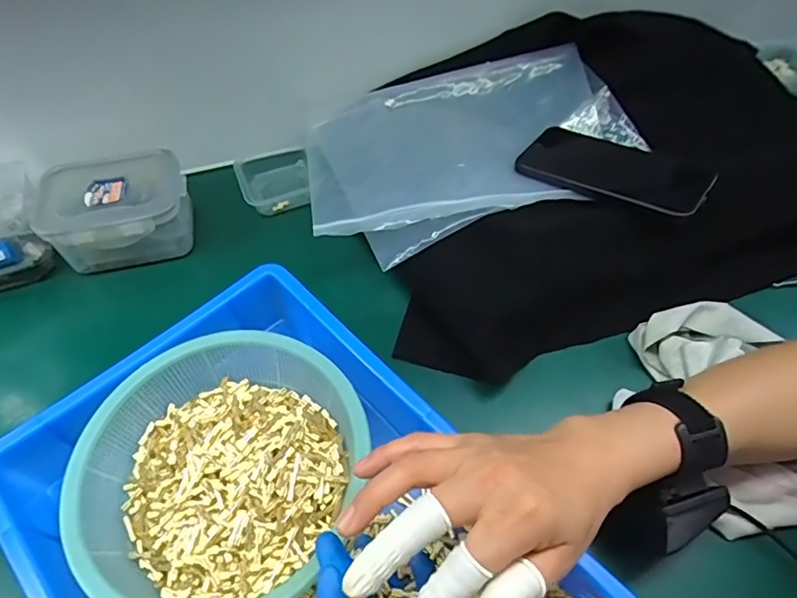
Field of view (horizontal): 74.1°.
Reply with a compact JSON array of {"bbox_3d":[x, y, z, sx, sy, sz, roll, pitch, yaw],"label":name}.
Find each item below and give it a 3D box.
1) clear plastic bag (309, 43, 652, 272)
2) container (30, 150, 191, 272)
[{"bbox_3d":[0.069,-0.148,0.517,0.323,0.038,0.201,-14,59,-9],"label":"clear plastic bag"},{"bbox_3d":[-0.263,-0.081,0.504,0.124,0.063,0.093,-14,59,-10],"label":"container"}]

